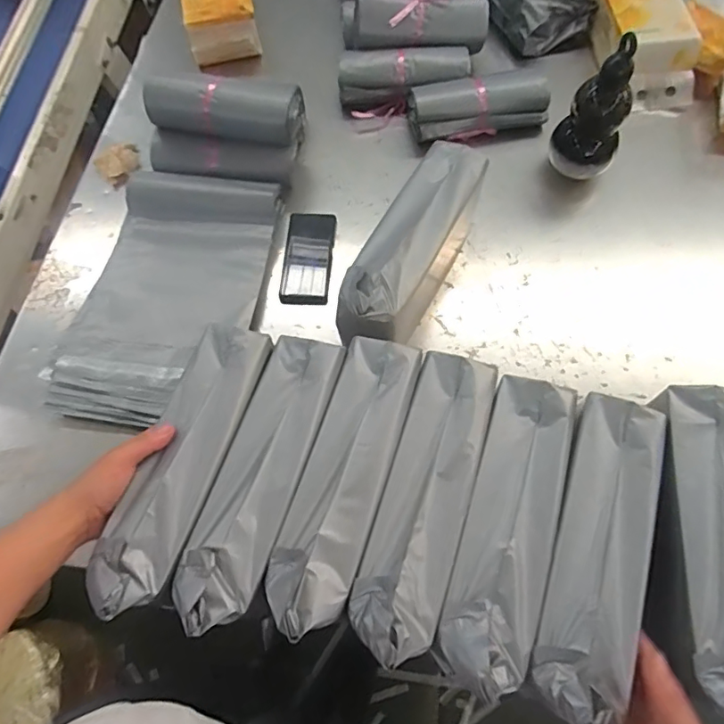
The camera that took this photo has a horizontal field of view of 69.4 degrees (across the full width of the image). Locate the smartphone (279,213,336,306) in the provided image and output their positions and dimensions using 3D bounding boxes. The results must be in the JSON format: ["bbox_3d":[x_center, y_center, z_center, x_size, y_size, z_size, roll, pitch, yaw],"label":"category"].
[{"bbox_3d":[-0.085,-0.165,0.834,0.075,0.015,0.165,3,65,3],"label":"smartphone"}]

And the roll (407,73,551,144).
[{"bbox_3d":[0.203,-0.448,0.913,0.238,0.060,0.102,-7,65,-1],"label":"roll"}]

